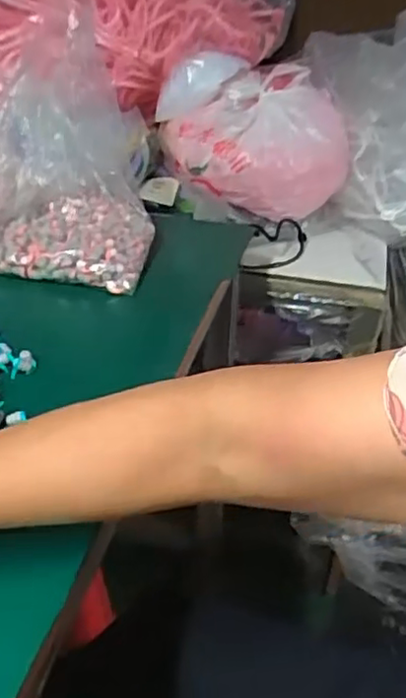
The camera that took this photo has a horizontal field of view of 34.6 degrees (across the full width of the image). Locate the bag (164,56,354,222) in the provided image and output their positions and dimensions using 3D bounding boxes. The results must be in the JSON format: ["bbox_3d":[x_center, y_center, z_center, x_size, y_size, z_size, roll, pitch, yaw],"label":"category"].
[{"bbox_3d":[0.082,-0.286,0.894,0.231,0.155,0.159,-20,40,-30],"label":"bag"}]

